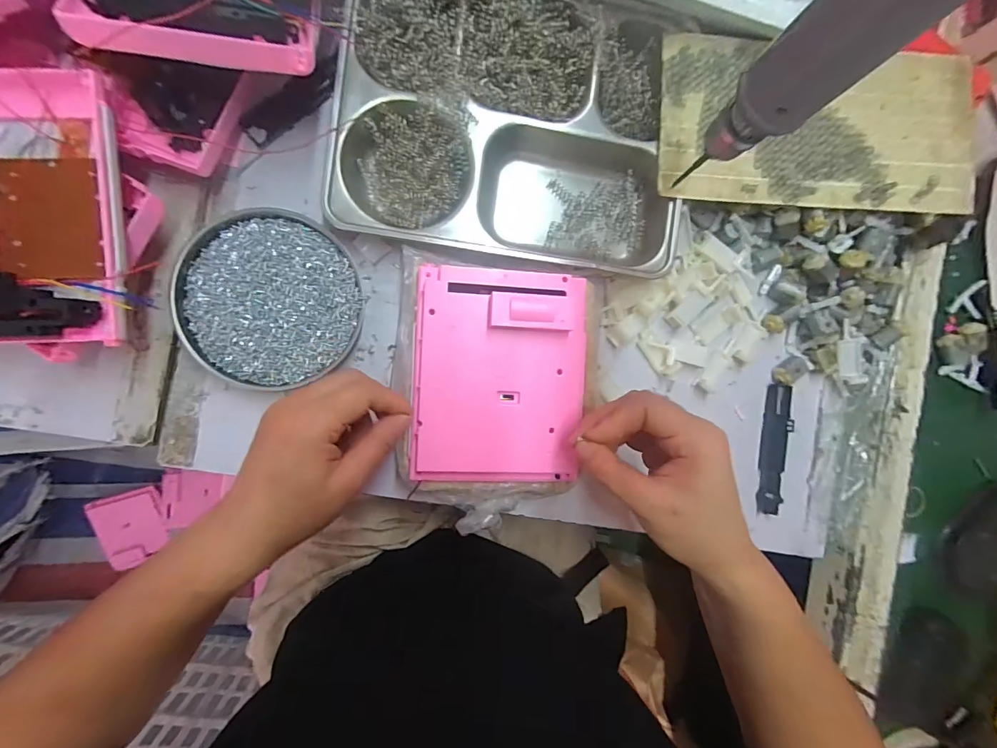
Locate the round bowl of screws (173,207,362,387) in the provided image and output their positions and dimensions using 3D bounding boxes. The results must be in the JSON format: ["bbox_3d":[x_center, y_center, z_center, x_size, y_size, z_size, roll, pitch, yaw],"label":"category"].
[{"bbox_3d":[-0.177,-0.058,0.330,0.135,0.025,0.134,0,91,-7],"label":"round bowl of screws"}]

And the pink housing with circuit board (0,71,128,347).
[{"bbox_3d":[-0.307,-0.099,0.264,0.138,0.040,0.167,0,91,-7],"label":"pink housing with circuit board"}]

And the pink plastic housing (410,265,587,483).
[{"bbox_3d":[0.003,0.003,0.313,0.128,0.030,0.158,2,91,-7],"label":"pink plastic housing"}]

